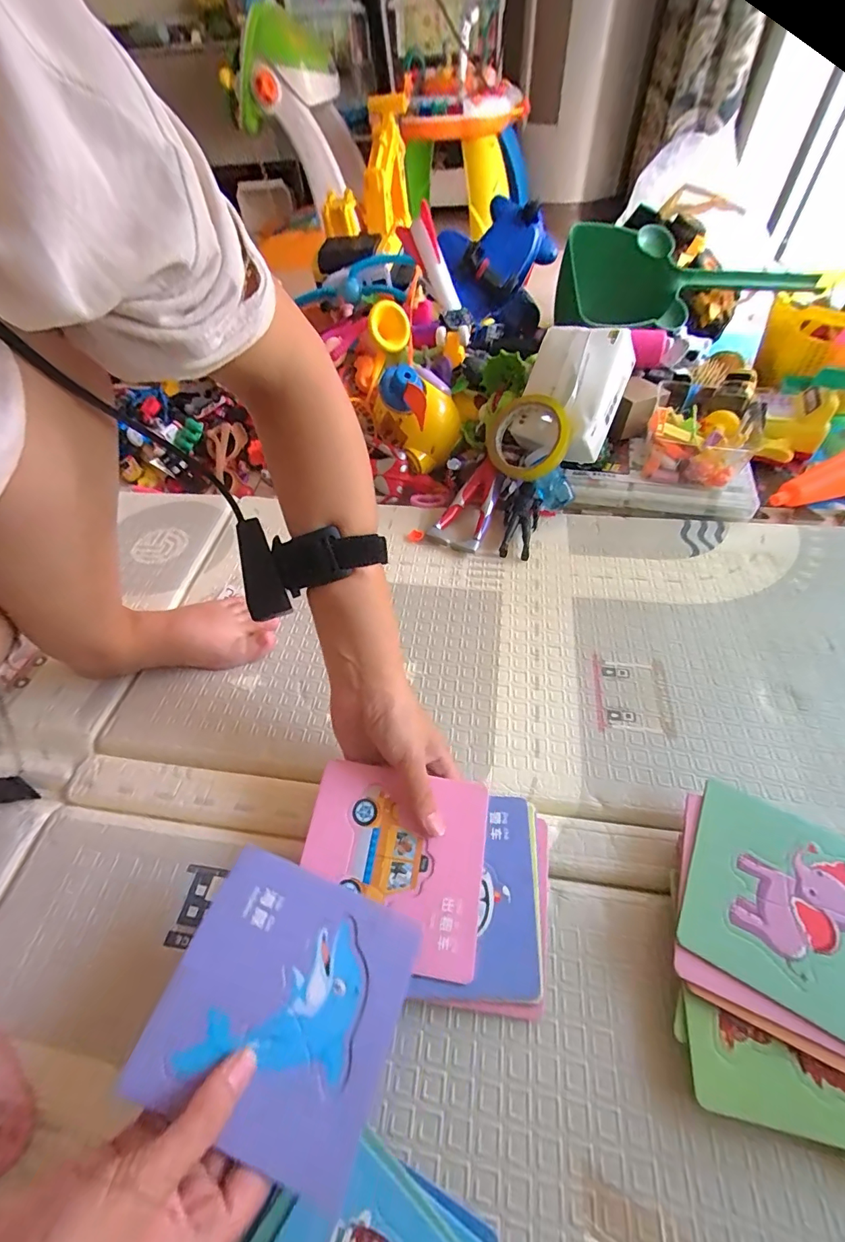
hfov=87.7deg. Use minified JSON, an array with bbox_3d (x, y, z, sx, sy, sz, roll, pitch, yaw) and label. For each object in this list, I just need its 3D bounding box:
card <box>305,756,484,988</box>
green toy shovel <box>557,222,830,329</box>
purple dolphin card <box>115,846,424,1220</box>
[{"bbox_3d":[-0.021,0.166,0.306,0.122,0.004,0.115,9,64,4],"label":"card"},{"bbox_3d":[0.397,-0.507,0.655,0.382,0.093,0.198,13,55,14],"label":"green toy shovel"},{"bbox_3d":[-0.077,0.210,0.245,0.124,0.005,0.116,20,57,8],"label":"purple dolphin card"}]

